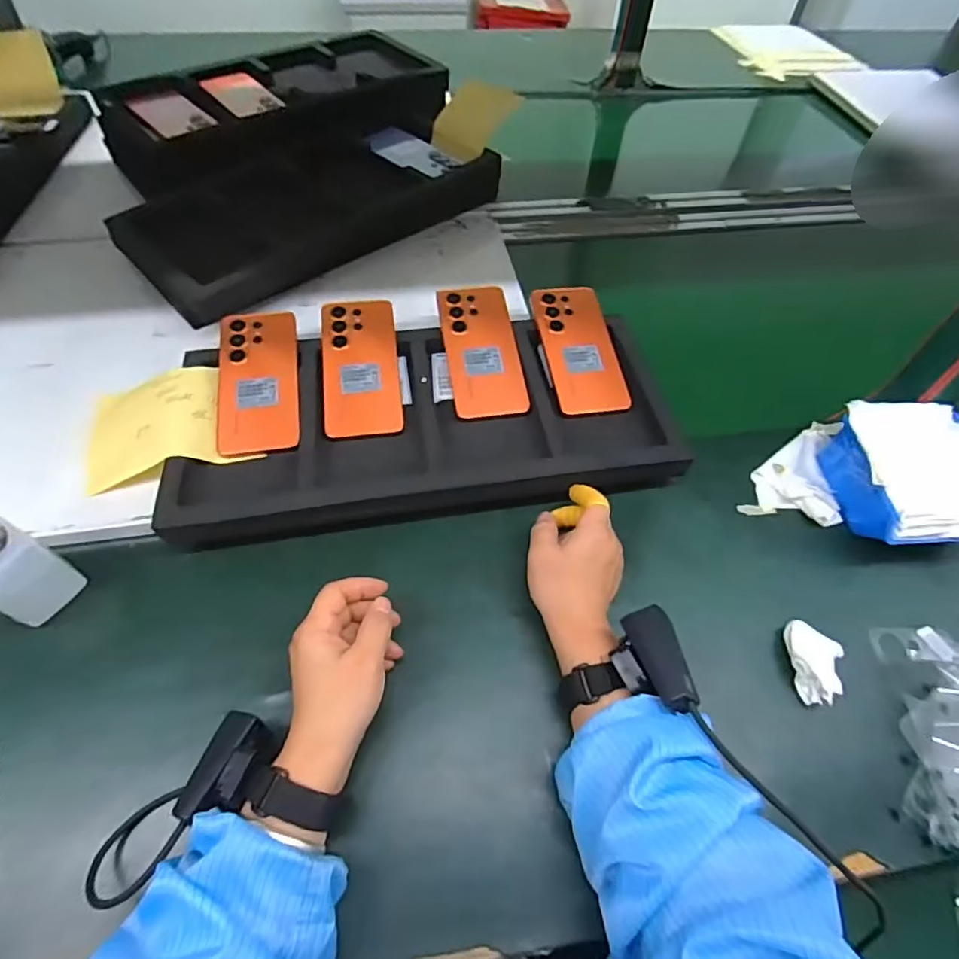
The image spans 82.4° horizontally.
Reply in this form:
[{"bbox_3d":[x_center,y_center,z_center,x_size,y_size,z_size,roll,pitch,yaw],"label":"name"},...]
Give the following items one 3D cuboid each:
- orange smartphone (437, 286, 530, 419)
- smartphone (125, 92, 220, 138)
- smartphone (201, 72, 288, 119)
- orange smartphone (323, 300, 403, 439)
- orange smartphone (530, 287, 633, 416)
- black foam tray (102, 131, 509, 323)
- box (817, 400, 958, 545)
[{"bbox_3d":[0.003,-0.142,0.594,0.079,0.006,0.166,-6,66,-7],"label":"orange smartphone"},{"bbox_3d":[-0.434,-0.516,0.771,0.076,0.007,0.119,-37,64,-24],"label":"smartphone"},{"bbox_3d":[-0.358,-0.578,0.820,0.080,0.006,0.144,-34,63,-23],"label":"smartphone"},{"bbox_3d":[-0.124,-0.120,0.573,0.077,0.007,0.173,-5,65,-8],"label":"orange smartphone"},{"bbox_3d":[0.110,-0.145,0.604,0.077,0.004,0.168,-7,67,-5],"label":"orange smartphone"},{"bbox_3d":[-0.212,-0.372,0.738,0.208,0.069,0.483,39,61,20],"label":"black foam tray"},{"bbox_3d":[0.415,0.003,0.535,0.120,0.086,0.138,2,55,-4],"label":"box"}]

